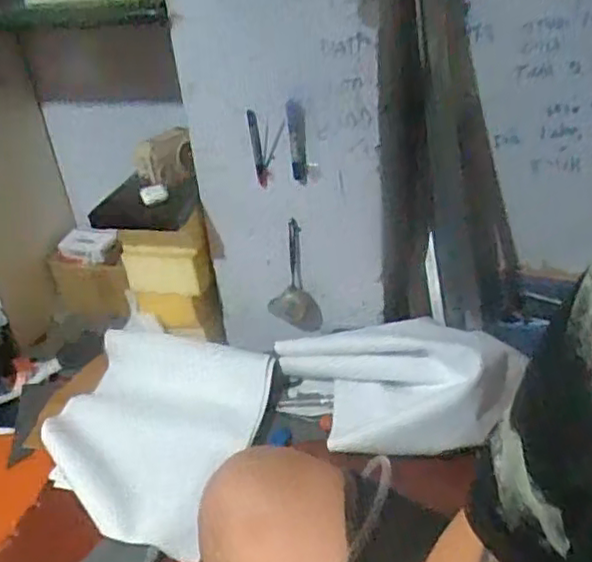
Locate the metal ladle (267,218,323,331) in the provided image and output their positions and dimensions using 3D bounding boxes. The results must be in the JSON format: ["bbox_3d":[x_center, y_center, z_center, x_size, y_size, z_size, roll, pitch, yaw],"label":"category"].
[{"bbox_3d":[-0.007,-0.002,1.247,0.100,0.203,0.072,-9,31,-7],"label":"metal ladle"}]

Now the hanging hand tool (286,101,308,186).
[{"bbox_3d":[0.002,-0.247,1.153,0.029,0.150,0.022,-6,-2,-2],"label":"hanging hand tool"}]

